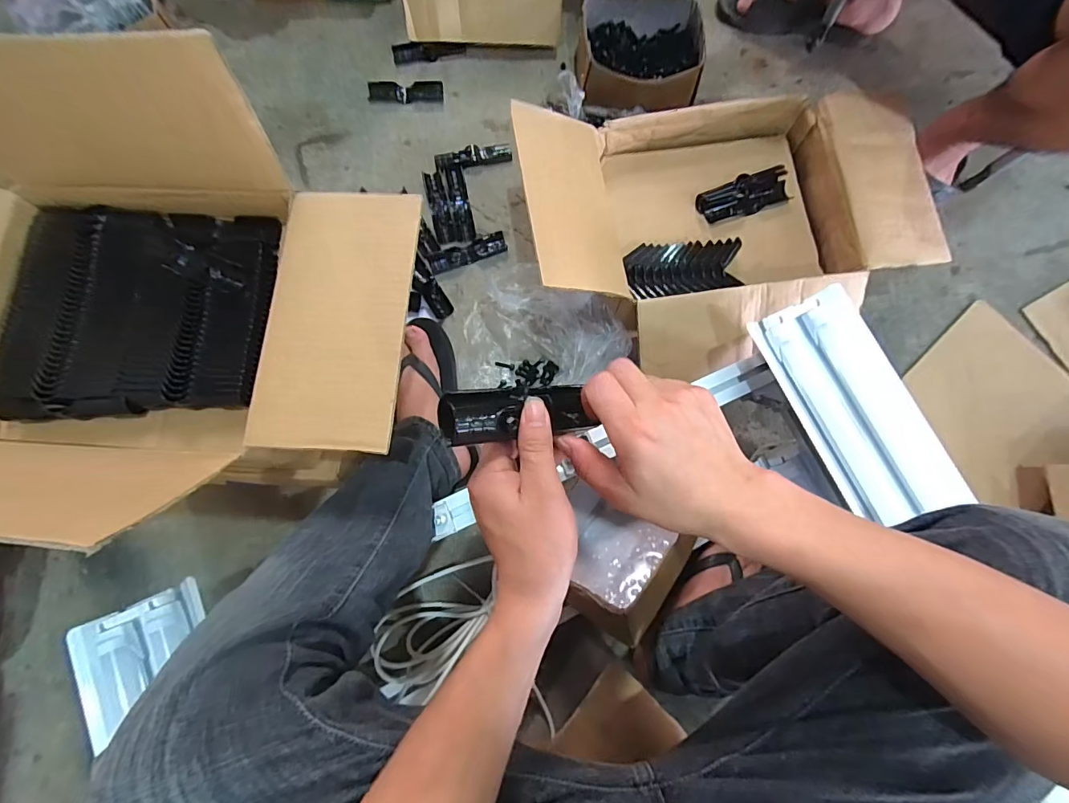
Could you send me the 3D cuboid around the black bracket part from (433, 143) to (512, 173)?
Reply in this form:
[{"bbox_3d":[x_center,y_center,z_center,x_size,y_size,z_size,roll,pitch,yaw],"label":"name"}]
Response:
[{"bbox_3d":[-0.104,-0.418,0.774,0.129,0.016,0.034,-11,78,-3],"label":"black bracket part"}]

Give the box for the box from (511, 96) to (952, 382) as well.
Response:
[{"bbox_3d":[0.269,-0.255,0.620,0.561,0.156,0.370,-16,80,-3],"label":"box"}]

